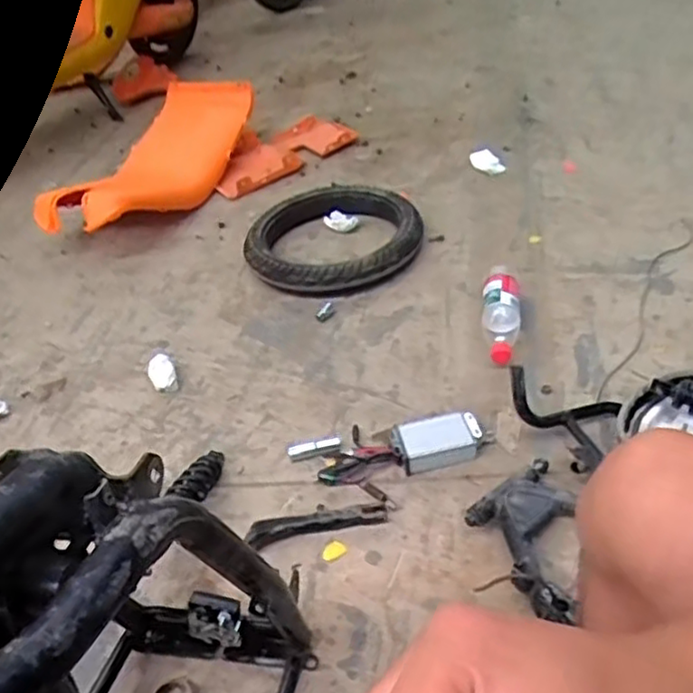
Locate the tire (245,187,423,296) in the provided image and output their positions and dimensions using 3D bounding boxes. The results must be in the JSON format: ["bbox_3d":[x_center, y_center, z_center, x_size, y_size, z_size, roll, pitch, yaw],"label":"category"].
[{"bbox_3d":[-0.027,-0.227,1.380,0.359,0.084,0.297,-12,44,-4],"label":"tire"}]

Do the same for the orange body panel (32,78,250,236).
[{"bbox_3d":[-0.454,-0.440,1.554,0.239,0.163,0.550,14,44,24],"label":"orange body panel"}]

